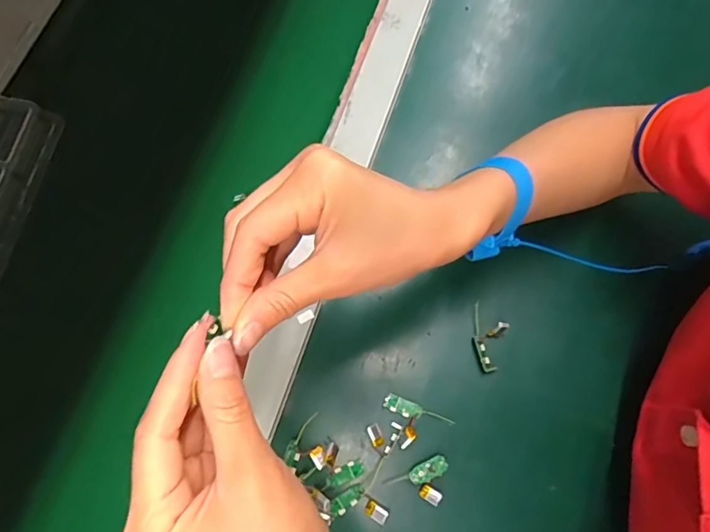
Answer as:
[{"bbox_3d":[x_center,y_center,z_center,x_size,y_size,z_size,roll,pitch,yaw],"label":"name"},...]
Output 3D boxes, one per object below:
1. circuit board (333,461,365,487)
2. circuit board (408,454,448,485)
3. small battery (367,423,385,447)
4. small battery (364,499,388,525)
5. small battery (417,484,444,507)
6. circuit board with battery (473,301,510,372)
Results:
[{"bbox_3d":[-0.005,0.147,0.354,0.024,0.004,0.013,-22,74,-9],"label":"circuit board"},{"bbox_3d":[0.052,0.144,0.352,0.029,0.004,0.012,-21,73,-18],"label":"circuit board"},{"bbox_3d":[0.015,0.123,0.362,0.009,0.004,0.015,-25,75,-9],"label":"small battery"},{"bbox_3d":[0.015,0.171,0.345,0.016,0.004,0.010,34,74,9],"label":"small battery"},{"bbox_3d":[0.053,0.161,0.349,0.016,0.004,0.010,34,74,8],"label":"small battery"},{"bbox_3d":[0.104,0.055,0.381,0.024,0.009,0.051,1,85,2],"label":"circuit board with battery"}]

